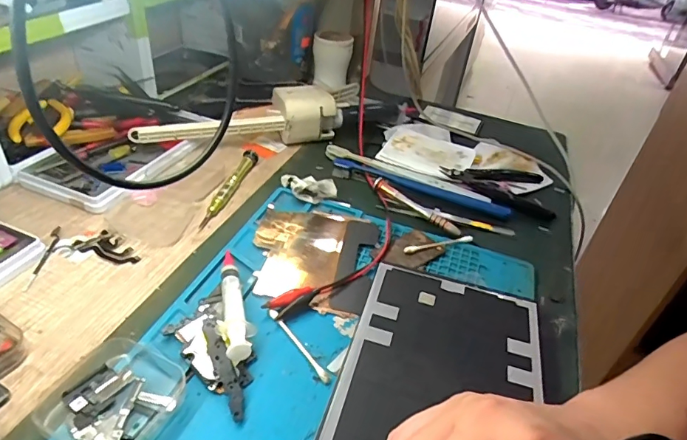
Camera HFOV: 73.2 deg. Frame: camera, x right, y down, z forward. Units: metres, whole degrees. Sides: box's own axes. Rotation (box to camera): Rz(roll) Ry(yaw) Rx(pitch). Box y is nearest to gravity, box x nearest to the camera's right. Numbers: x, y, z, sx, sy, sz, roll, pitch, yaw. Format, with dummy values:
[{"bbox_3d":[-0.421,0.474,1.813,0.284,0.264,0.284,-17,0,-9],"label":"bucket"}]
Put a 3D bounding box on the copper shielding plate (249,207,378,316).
[{"bbox_3d":[-0.025,0.026,0.383,0.099,0.009,0.117,12,39,2],"label":"copper shielding plate"}]

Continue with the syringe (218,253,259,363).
[{"bbox_3d":[-0.078,0.055,0.322,0.021,0.019,0.105,-7,39,-18],"label":"syringe"}]

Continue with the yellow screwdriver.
[{"bbox_3d":[-0.110,-0.033,0.454,0.016,0.015,0.122,9,36,4],"label":"yellow screwdriver"}]

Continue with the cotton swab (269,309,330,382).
[{"bbox_3d":[-0.030,0.082,0.309,0.006,0.005,0.067,-23,45,-33],"label":"cotton swab"}]

